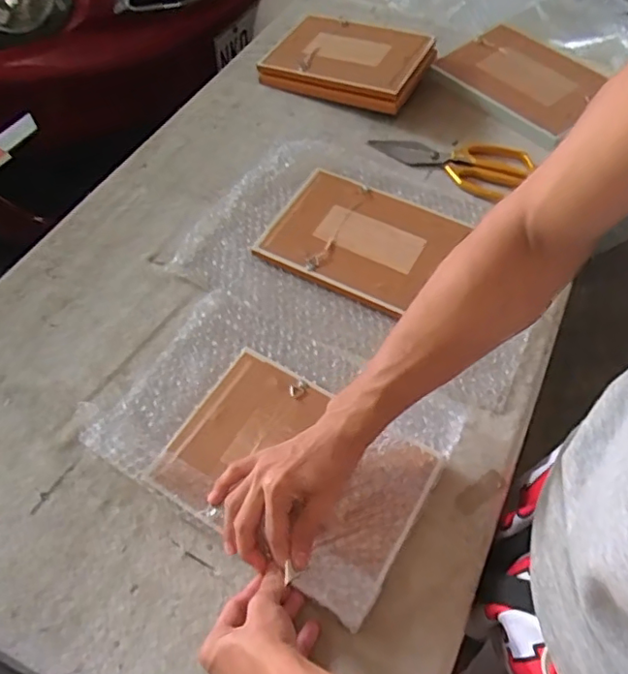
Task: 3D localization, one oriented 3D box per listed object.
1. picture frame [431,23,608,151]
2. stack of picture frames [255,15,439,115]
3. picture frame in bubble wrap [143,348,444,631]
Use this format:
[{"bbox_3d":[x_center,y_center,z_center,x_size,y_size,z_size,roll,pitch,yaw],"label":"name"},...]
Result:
[{"bbox_3d":[0.319,-0.394,0.837,0.173,0.022,0.237,-36,65,-13],"label":"picture frame"},{"bbox_3d":[0.054,-0.431,0.849,0.242,0.044,0.178,18,60,11],"label":"stack of picture frames"},{"bbox_3d":[-0.018,0.119,0.504,0.230,0.018,0.164,29,63,17],"label":"picture frame in bubble wrap"}]

